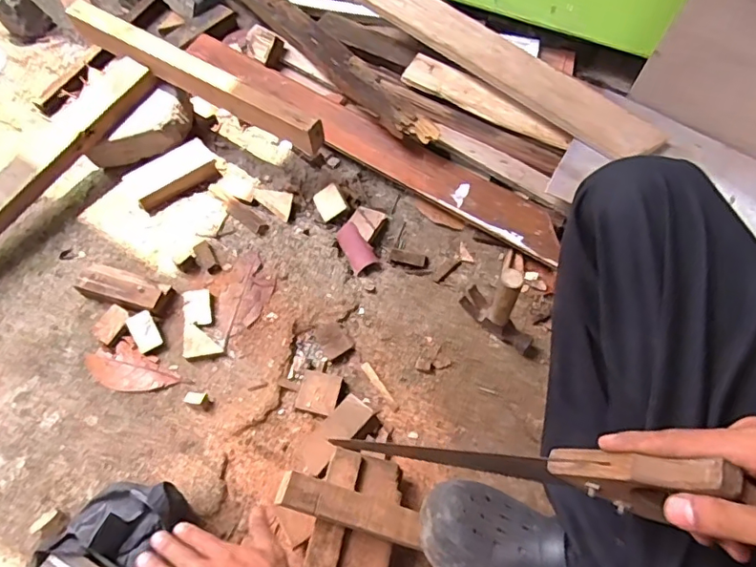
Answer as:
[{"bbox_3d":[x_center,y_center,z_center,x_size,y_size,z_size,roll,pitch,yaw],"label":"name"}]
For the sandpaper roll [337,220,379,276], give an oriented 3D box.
[{"bbox_3d":[-0.040,-0.064,0.923,0.045,0.021,0.098,-27,66,-13],"label":"sandpaper roll"}]

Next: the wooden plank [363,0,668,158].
[{"bbox_3d":[0.232,-0.408,0.987,0.607,0.019,0.095,35,83,10],"label":"wooden plank"}]

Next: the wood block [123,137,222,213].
[{"bbox_3d":[-0.381,-0.204,0.989,0.159,0.041,0.085,-31,66,-15],"label":"wood block"}]

